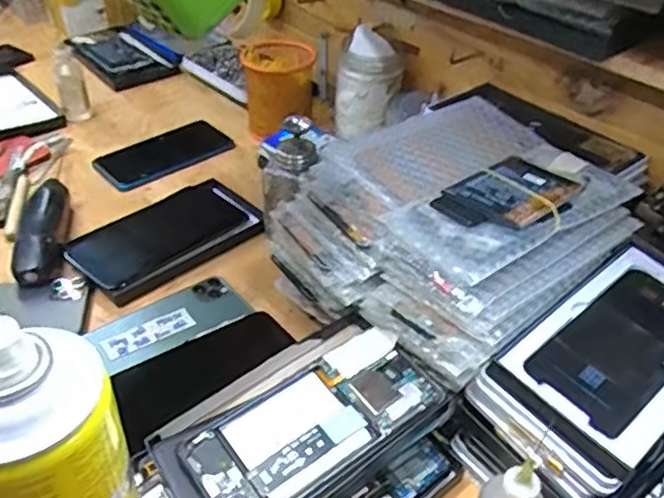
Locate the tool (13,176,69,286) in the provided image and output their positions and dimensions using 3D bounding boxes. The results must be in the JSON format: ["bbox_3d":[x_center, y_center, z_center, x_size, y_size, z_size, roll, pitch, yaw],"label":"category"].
[{"bbox_3d":[-0.276,-0.021,0.597,0.032,0.034,0.150,-7,40,-10],"label":"tool"}]

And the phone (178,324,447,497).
[{"bbox_3d":[-0.009,0.106,0.384,0.155,0.012,0.073,-25,46,-28],"label":"phone"}]

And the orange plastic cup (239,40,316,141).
[{"bbox_3d":[-0.064,-0.189,0.750,0.081,0.097,0.076,1,40,-1],"label":"orange plastic cup"}]

